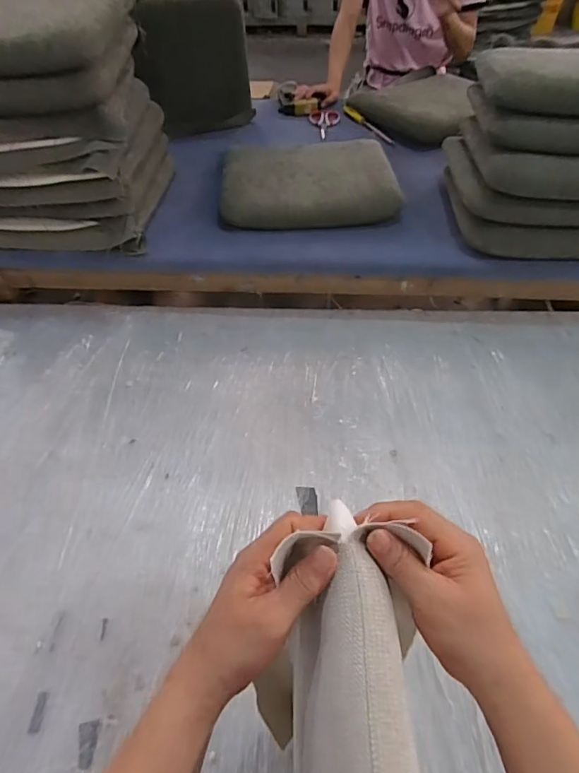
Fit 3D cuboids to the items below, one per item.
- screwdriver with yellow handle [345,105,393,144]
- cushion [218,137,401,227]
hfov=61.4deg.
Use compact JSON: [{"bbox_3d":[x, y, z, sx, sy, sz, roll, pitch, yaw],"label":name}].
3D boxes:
[{"bbox_3d":[0.247,-0.835,1.549,0.020,0.022,0.302,-21,53,-15],"label":"screwdriver with yellow handle"},{"bbox_3d":[0.045,-0.534,1.274,0.439,0.078,0.361,-3,49,0],"label":"cushion"}]

